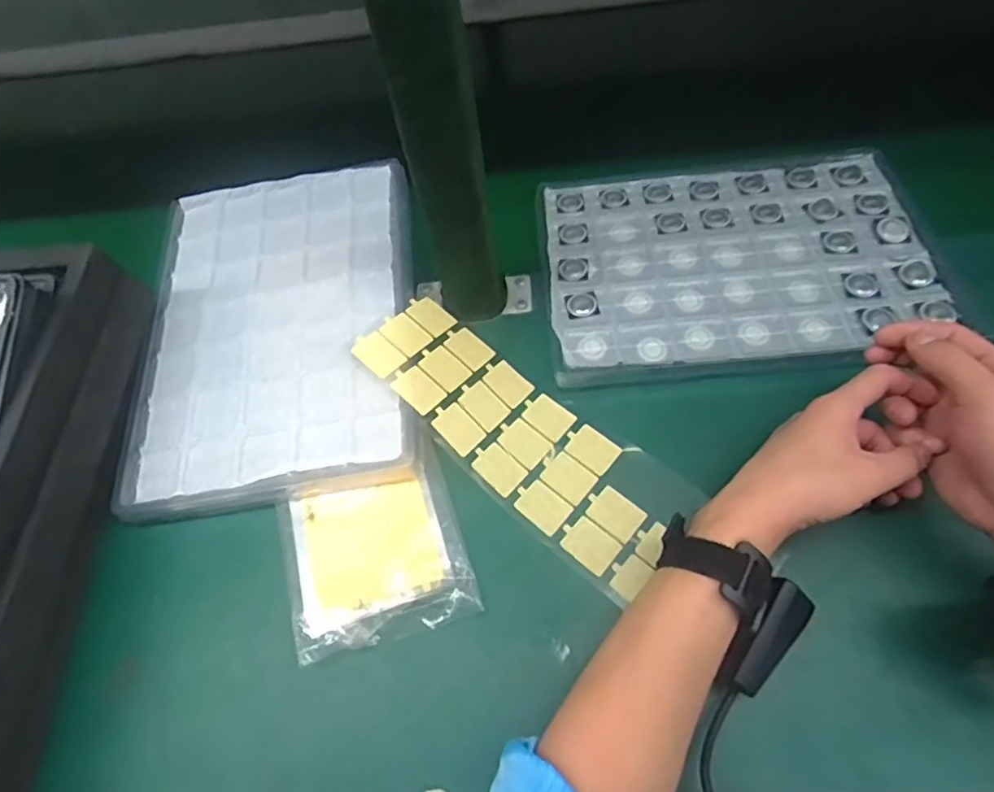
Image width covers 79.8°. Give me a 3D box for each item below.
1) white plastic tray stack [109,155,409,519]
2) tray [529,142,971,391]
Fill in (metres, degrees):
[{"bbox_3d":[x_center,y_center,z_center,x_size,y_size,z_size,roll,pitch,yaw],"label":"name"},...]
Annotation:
[{"bbox_3d":[-0.184,-0.069,0.501,0.225,0.027,0.315,-9,62,1],"label":"white plastic tray stack"},{"bbox_3d":[0.198,-0.123,0.510,0.311,0.026,0.230,-5,62,3],"label":"tray"}]

